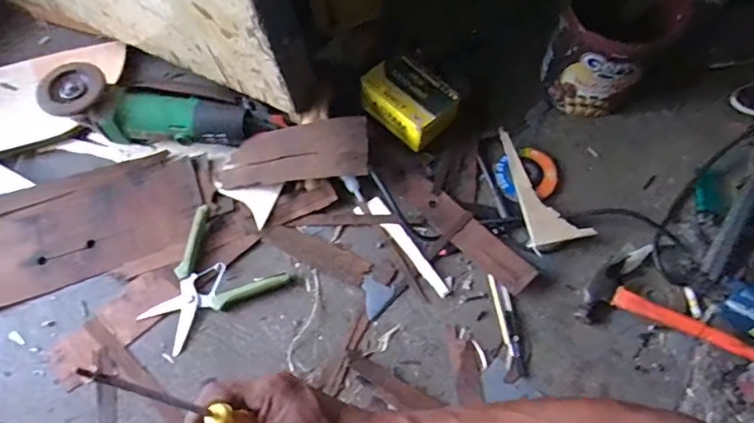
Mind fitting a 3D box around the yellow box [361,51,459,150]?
[{"bbox_3d":[0.046,-0.155,0.708,0.089,0.061,0.124,-41,71,-15],"label":"yellow box"}]

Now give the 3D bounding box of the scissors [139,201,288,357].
[{"bbox_3d":[-0.211,0.094,0.629,0.144,0.019,0.148,34,71,16],"label":"scissors"}]

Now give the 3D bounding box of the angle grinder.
[{"bbox_3d":[-0.286,-0.140,0.701,0.304,0.082,0.086,1,66,3],"label":"angle grinder"}]

